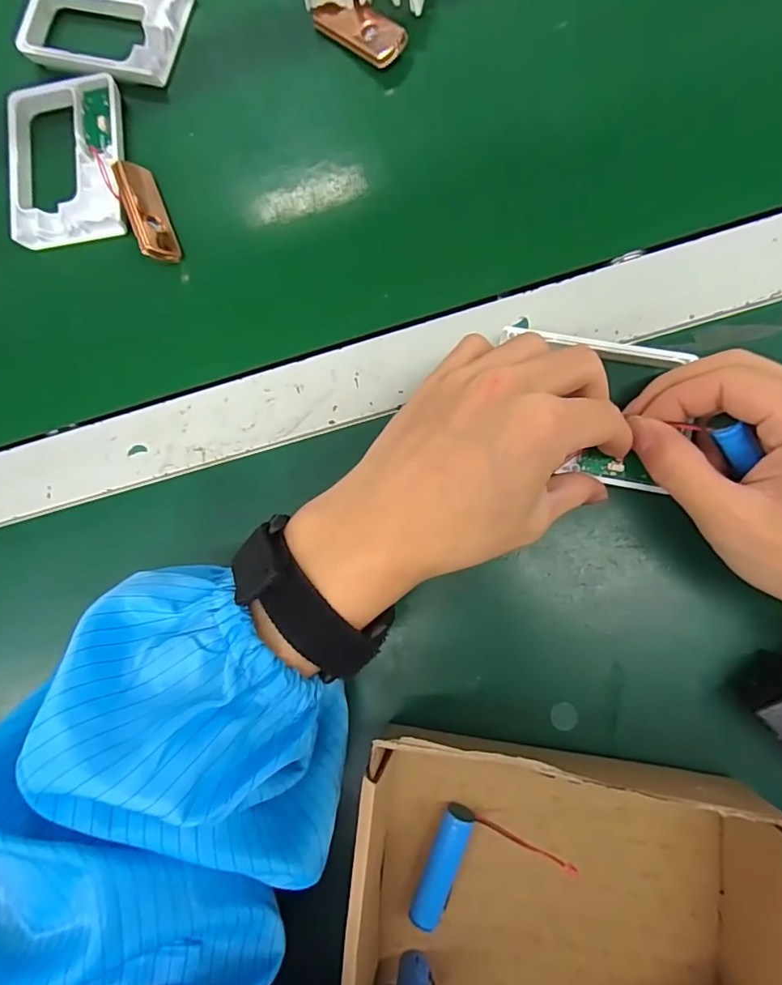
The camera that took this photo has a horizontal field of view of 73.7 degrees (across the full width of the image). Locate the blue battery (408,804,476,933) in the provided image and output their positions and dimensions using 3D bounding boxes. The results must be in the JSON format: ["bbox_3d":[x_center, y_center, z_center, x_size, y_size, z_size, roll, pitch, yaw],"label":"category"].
[{"bbox_3d":[0.024,0.170,0.240,0.015,0.012,0.051,20,86,8],"label":"blue battery"}]

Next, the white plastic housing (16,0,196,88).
[{"bbox_3d":[-0.173,-0.285,0.316,0.094,0.015,0.073,14,85,8],"label":"white plastic housing"}]

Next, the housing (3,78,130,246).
[{"bbox_3d":[-0.191,-0.196,0.307,0.069,0.012,0.096,-7,83,6],"label":"housing"}]

